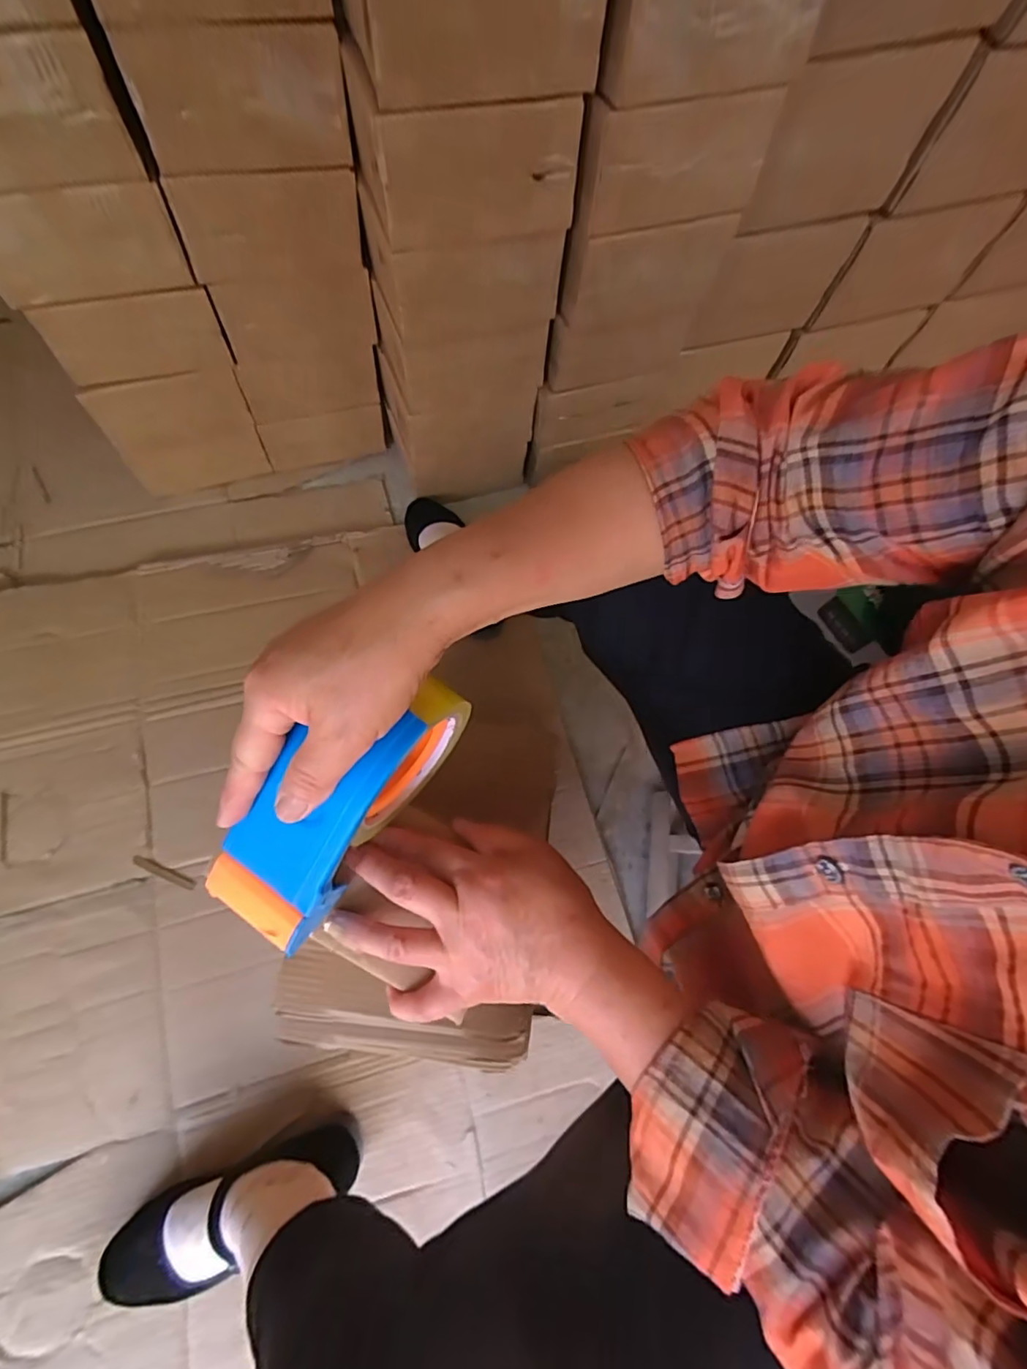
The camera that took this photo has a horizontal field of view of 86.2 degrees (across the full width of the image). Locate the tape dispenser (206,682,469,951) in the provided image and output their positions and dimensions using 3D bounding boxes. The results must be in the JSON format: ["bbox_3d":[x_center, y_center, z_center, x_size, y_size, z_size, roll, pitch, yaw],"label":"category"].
[{"bbox_3d":[-0.095,0.063,0.298,0.069,0.095,0.161,32,72,9],"label":"tape dispenser"}]

